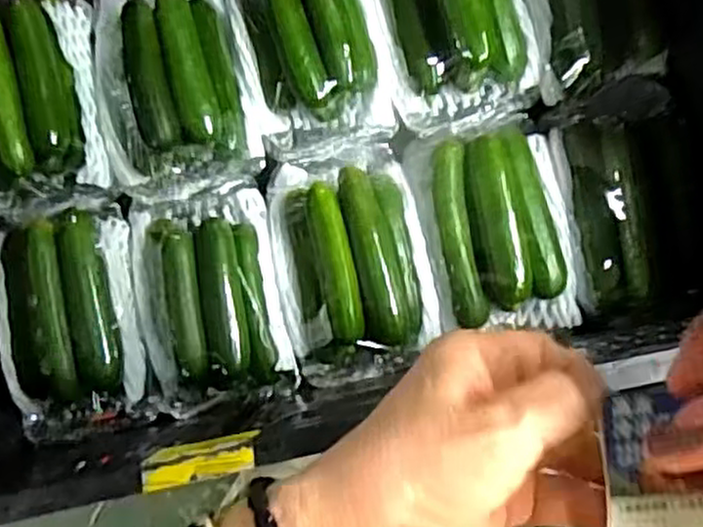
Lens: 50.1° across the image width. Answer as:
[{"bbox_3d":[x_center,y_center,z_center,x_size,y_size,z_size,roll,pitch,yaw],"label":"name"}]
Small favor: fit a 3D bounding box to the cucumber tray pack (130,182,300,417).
[{"bbox_3d":[-0.110,0.025,0.582,0.110,0.059,0.166,-12,89,-1],"label":"cucumber tray pack"}]

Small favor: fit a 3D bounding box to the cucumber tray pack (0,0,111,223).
[{"bbox_3d":[-0.252,-0.127,0.584,0.105,0.056,0.159,-7,89,-1],"label":"cucumber tray pack"}]

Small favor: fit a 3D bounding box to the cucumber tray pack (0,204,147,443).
[{"bbox_3d":[-0.221,0.046,0.577,0.113,0.051,0.181,-10,89,-1],"label":"cucumber tray pack"}]

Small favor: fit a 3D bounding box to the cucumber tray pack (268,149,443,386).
[{"bbox_3d":[-0.001,-0.003,0.582,0.116,0.055,0.174,-14,89,-1],"label":"cucumber tray pack"}]

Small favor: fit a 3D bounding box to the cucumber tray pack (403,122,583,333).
[{"bbox_3d":[0.112,-0.027,0.581,0.110,0.057,0.168,-12,89,-1],"label":"cucumber tray pack"}]

